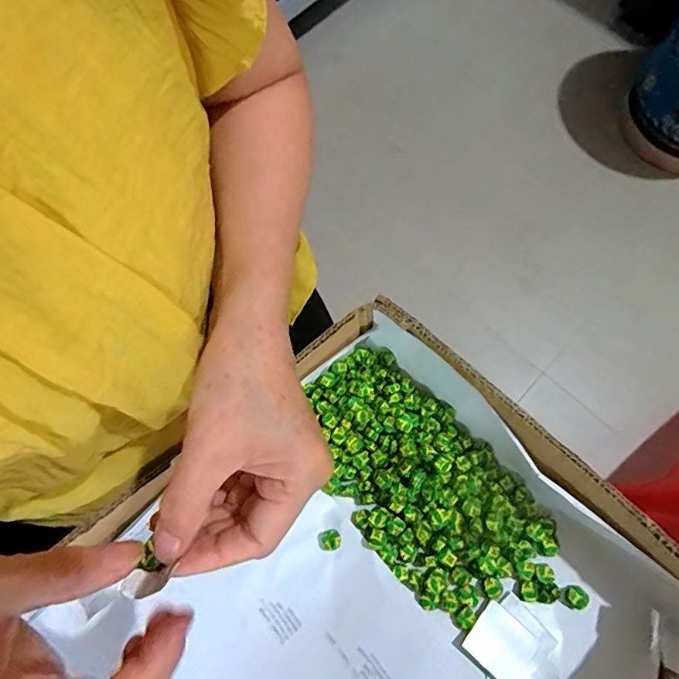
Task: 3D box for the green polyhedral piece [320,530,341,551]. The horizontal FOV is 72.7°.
[{"bbox_3d":[-0.006,0.139,0.318,0.015,0.008,0.013,-25,74,-8],"label":"green polyhedral piece"}]

